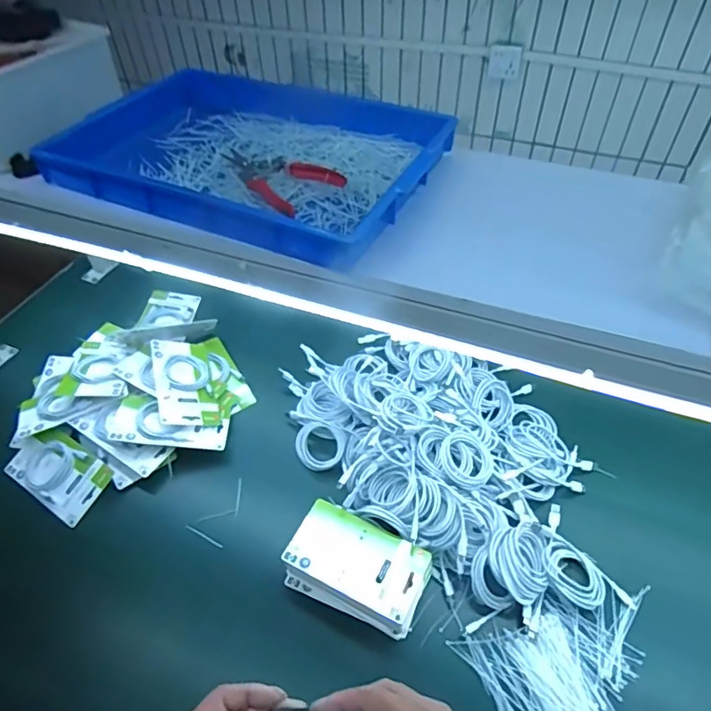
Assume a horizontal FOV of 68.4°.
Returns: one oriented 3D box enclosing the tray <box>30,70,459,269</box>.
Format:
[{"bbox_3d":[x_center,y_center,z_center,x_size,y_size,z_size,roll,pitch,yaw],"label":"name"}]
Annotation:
[{"bbox_3d":[-0.107,-0.256,0.626,0.405,0.044,0.331,18,51,17],"label":"tray"}]

